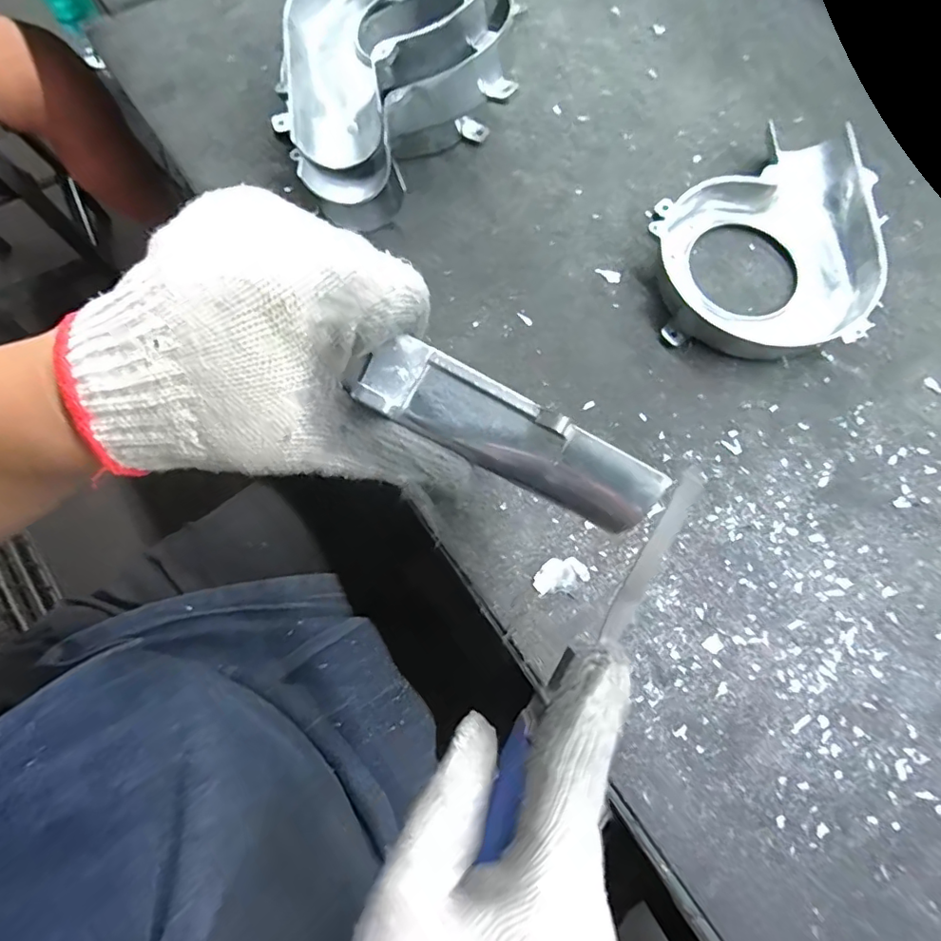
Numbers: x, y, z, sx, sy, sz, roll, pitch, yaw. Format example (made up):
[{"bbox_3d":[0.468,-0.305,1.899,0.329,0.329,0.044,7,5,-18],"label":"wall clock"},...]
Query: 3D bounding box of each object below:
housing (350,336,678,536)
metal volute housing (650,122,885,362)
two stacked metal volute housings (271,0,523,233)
[{"bbox_3d":[0.017,-0.011,0.207,0.121,0.029,0.029,27,74,-11],"label":"housing"},{"bbox_3d":[0.211,-0.169,0.382,0.145,0.030,0.182,4,73,0],"label":"metal volute housing"},{"bbox_3d":[-0.052,-0.287,0.384,0.153,0.085,0.221,-2,73,-2],"label":"two stacked metal volute housings"}]

